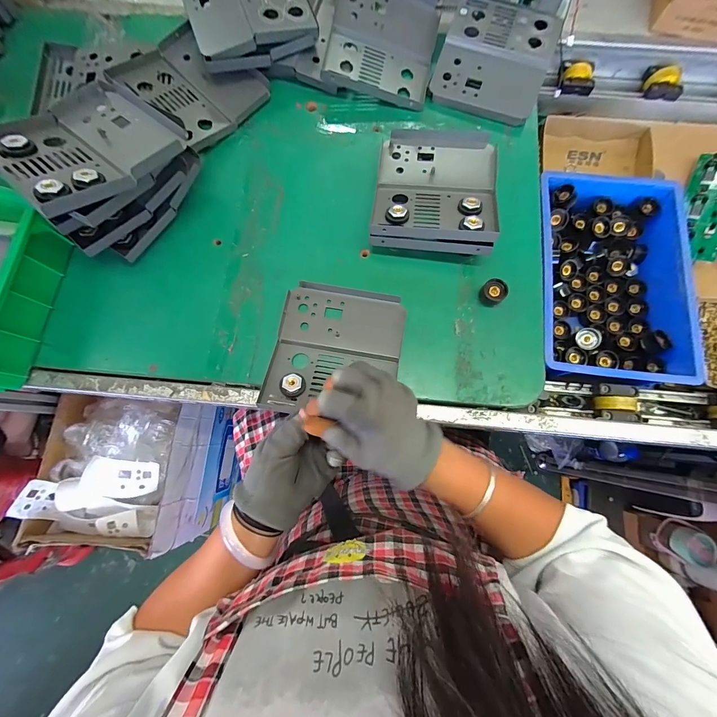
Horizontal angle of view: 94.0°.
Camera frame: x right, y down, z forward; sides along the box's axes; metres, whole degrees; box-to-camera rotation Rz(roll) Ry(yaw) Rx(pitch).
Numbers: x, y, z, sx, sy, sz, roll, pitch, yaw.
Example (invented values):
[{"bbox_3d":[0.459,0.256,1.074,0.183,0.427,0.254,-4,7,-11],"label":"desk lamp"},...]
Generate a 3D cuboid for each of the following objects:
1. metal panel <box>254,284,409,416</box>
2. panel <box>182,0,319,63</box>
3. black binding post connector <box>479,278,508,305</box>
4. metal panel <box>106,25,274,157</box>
[{"bbox_3d":[-0.027,-0.012,0.421,0.155,0.025,0.171,10,78,2],"label":"metal panel"},{"bbox_3d":[-0.164,-0.519,0.489,0.168,0.026,0.163,-18,78,-4],"label":"panel"},{"bbox_3d":[0.176,-0.086,0.437,0.027,0.024,0.029,0,78,0],"label":"black binding post connector"},{"bbox_3d":[-0.248,-0.412,0.505,0.177,0.036,0.158,41,81,8],"label":"metal panel"}]

